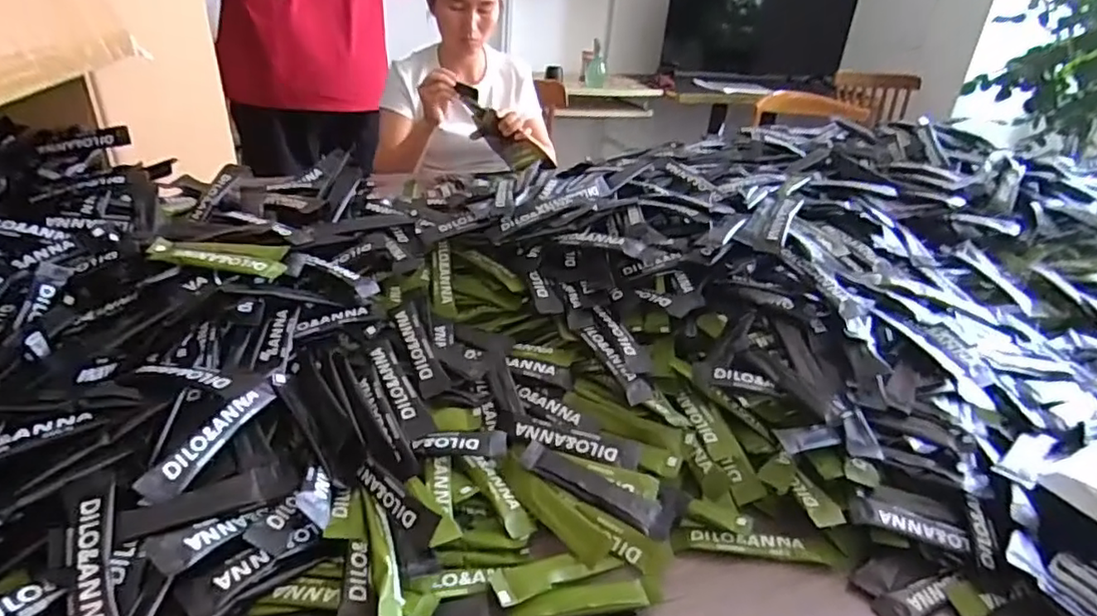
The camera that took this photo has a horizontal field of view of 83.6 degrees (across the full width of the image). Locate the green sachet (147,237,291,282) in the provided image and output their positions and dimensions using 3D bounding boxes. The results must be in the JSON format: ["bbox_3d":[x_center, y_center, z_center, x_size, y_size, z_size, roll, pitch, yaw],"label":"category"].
[{"bbox_3d":[-0.297,-0.044,0.545,0.127,0.011,0.057,4,28,-3],"label":"green sachet"}]

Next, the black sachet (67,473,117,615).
[{"bbox_3d":[-0.254,0.144,0.342,0.023,0.017,0.125,-11,52,-28],"label":"black sachet"}]

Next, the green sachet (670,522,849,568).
[{"bbox_3d":[0.160,0.174,0.464,0.131,0.013,0.031,6,28,1],"label":"green sachet"}]

